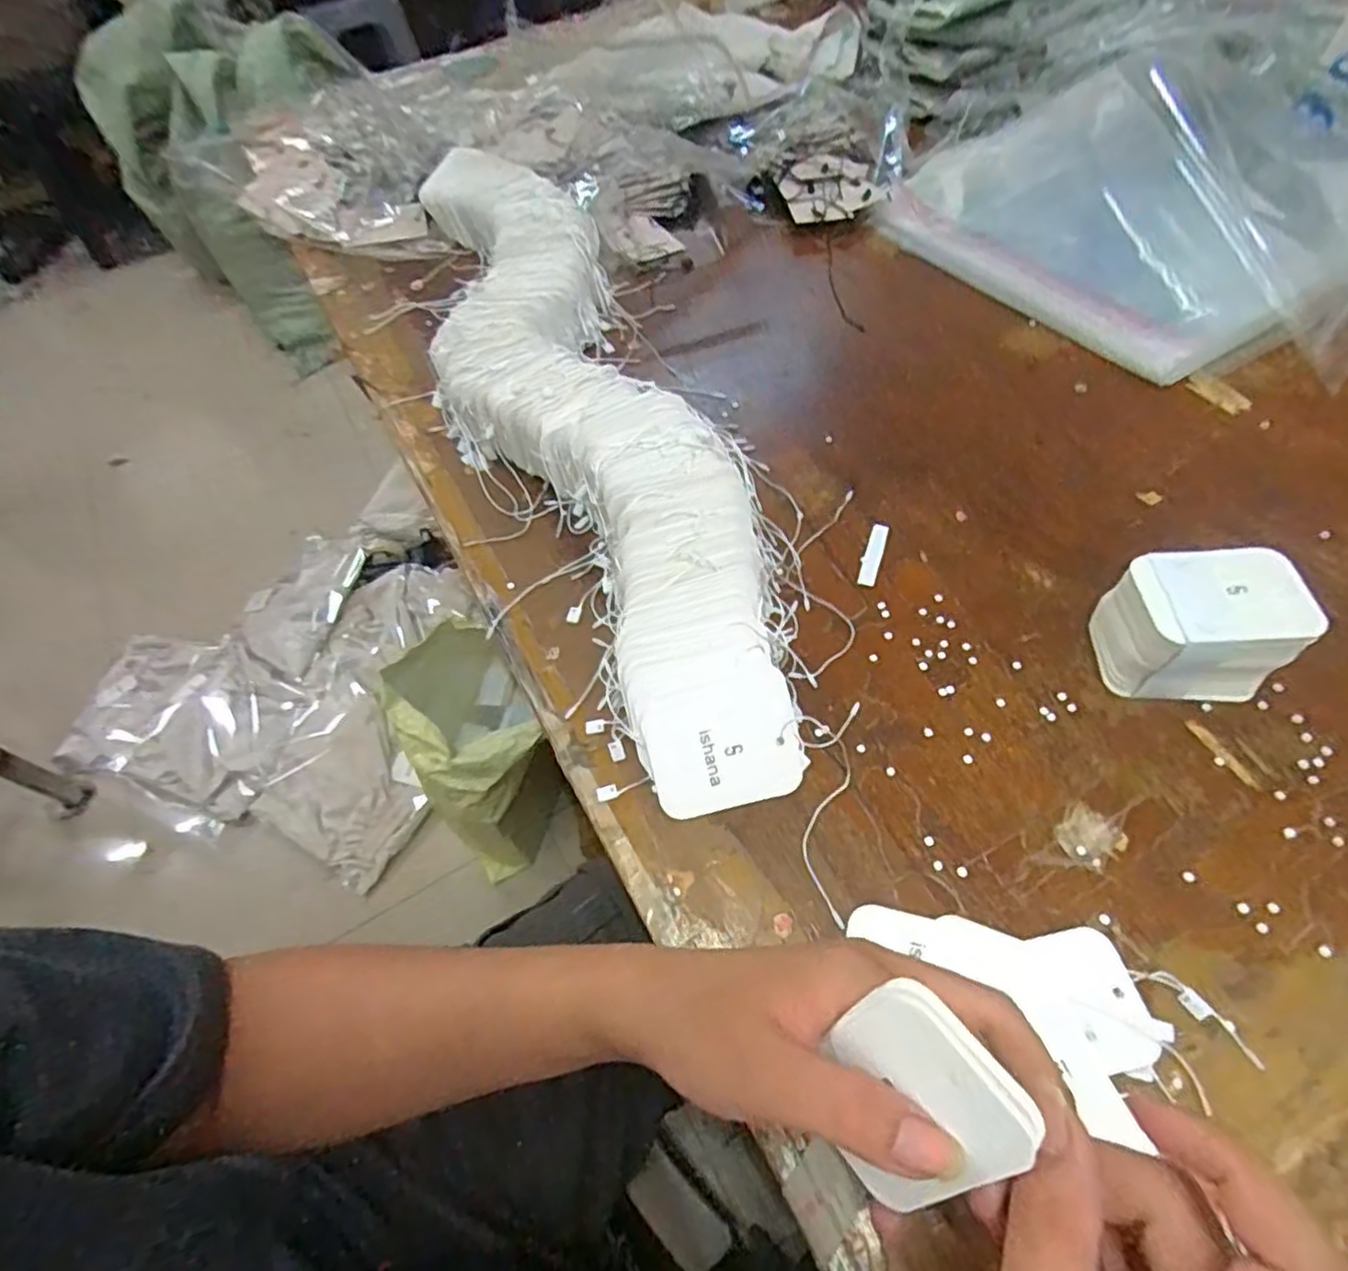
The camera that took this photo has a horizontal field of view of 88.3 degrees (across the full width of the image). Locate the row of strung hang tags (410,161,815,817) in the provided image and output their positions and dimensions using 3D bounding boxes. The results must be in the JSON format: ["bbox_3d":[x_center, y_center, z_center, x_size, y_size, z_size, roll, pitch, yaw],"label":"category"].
[{"bbox_3d":[-0.076,-0.171,0.478,0.149,0.061,0.617,-20,57,-8],"label":"row of strung hang tags"}]

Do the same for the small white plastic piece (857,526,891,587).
[{"bbox_3d":[0.118,-0.049,0.410,0.010,0.004,0.048,16,59,15],"label":"small white plastic piece"}]

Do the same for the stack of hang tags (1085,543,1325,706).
[{"bbox_3d":[0.249,-0.004,0.335,0.074,0.053,0.052,1,56,6],"label":"stack of hang tags"}]

